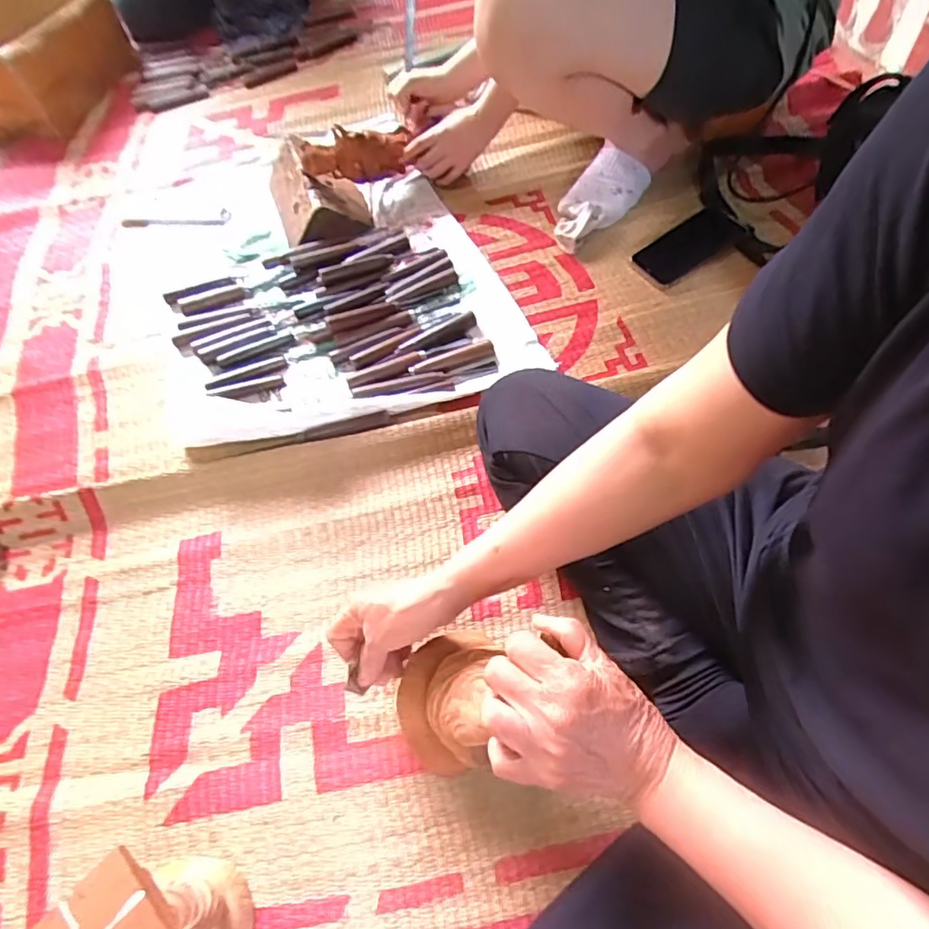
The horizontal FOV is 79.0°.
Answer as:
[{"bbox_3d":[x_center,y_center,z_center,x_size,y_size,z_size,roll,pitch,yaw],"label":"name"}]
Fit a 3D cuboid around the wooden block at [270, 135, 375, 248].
[{"bbox_3d":[-0.238,-0.444,0.893,0.137,0.078,0.198,-21,61,-6],"label":"wooden block"}]

